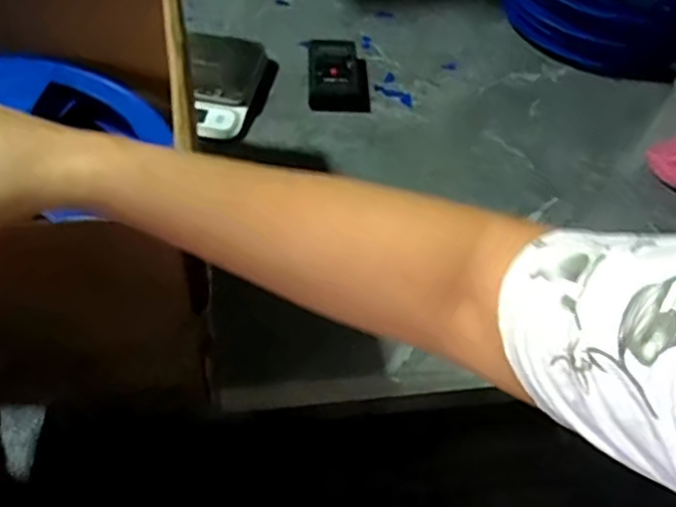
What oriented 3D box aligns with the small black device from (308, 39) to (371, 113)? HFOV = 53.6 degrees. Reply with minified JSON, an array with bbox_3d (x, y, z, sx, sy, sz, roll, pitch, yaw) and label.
[{"bbox_3d":[0.001,-0.261,0.966,0.085,0.037,0.131,1,47,-4],"label":"small black device"}]

